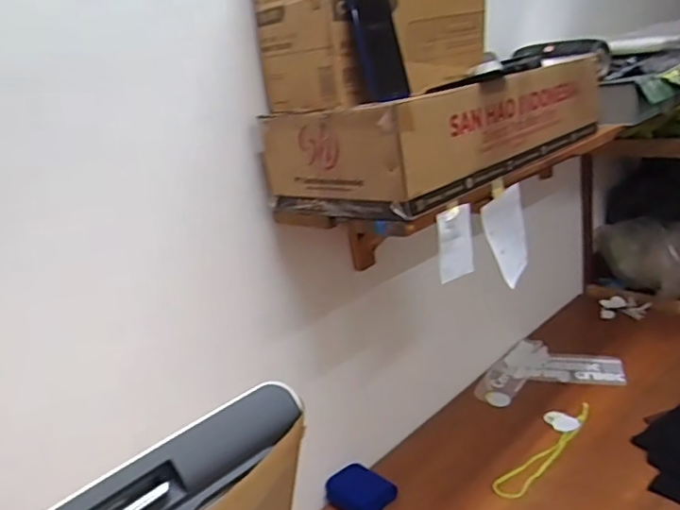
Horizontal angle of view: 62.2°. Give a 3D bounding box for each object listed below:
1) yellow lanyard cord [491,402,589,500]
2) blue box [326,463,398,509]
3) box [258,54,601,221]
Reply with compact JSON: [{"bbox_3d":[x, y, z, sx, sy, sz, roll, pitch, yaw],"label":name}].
[{"bbox_3d":[0.459,0.426,1.226,0.353,0.011,0.058,-23,28,-32],"label":"yellow lanyard cord"},{"bbox_3d":[0.041,0.484,1.161,0.131,0.026,0.115,14,30,41],"label":"blue box"},{"bbox_3d":[0.194,-0.232,0.993,0.603,0.160,0.282,-23,23,-37],"label":"box"}]

